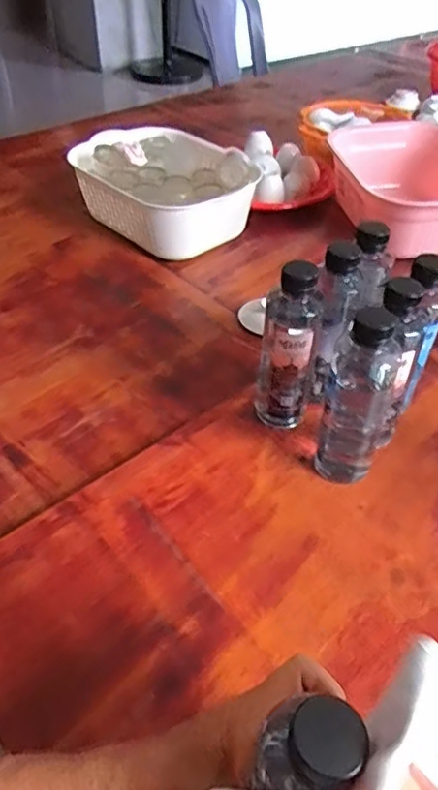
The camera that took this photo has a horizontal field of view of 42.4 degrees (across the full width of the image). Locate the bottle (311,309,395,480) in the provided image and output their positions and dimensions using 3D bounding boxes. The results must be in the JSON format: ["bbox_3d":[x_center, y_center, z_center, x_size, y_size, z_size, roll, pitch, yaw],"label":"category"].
[{"bbox_3d":[0.122,0.006,0.498,0.051,0.161,0.051,15,46,15],"label":"bottle"}]

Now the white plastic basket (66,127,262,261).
[{"bbox_3d":[-0.081,-0.327,0.903,0.213,0.106,0.282,-33,53,-29],"label":"white plastic basket"}]

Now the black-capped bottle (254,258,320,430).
[{"bbox_3d":[0.064,-0.037,0.544,0.053,0.189,0.053,5,45,5],"label":"black-capped bottle"}]

